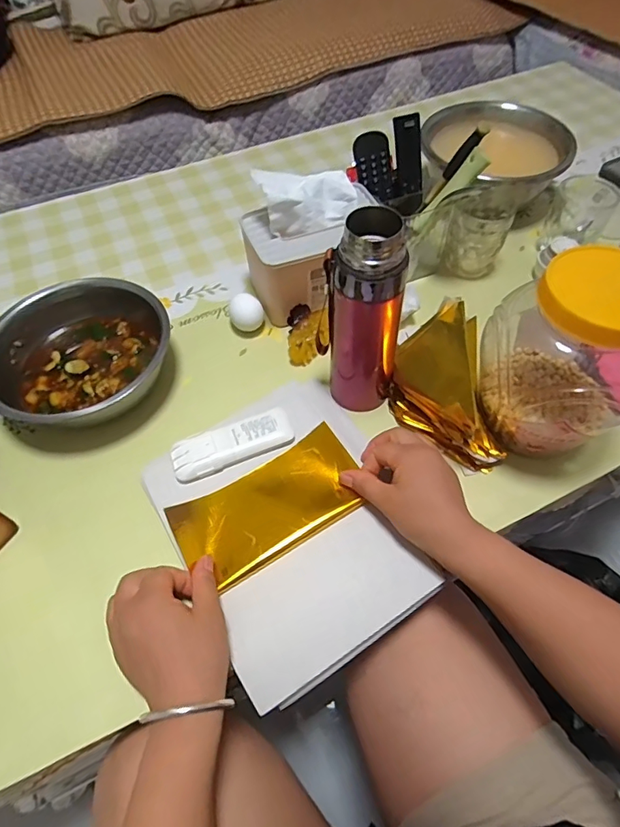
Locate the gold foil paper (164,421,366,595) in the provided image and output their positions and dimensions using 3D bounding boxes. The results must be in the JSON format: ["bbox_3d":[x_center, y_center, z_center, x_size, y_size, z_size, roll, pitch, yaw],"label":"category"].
[{"bbox_3d":[-0.037,0.088,0.445,0.175,0.019,0.093,-27,61,-15],"label":"gold foil paper"}]

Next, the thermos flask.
[{"bbox_3d":[0.052,-0.083,0.447,0.060,0.209,0.057,-29,61,-16],"label":"thermos flask"}]

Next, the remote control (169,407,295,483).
[{"bbox_3d":[-0.081,0.030,0.485,0.124,0.012,0.044,-21,59,-12],"label":"remote control"}]

